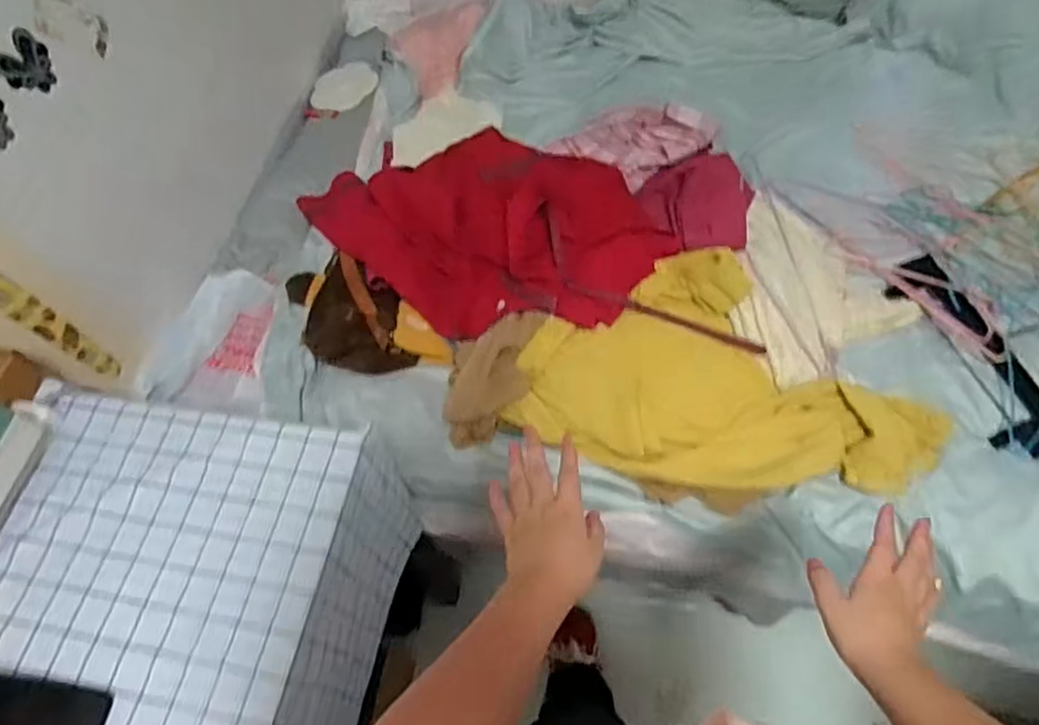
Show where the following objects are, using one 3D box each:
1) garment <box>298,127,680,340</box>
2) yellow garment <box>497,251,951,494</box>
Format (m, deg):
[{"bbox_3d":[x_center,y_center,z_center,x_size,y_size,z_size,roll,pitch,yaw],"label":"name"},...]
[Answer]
[{"bbox_3d":[-0.074,-0.230,1.062,0.633,0.148,0.334,14,65,25],"label":"garment"},{"bbox_3d":[0.280,0.014,0.909,0.553,0.124,0.284,2,64,5],"label":"yellow garment"}]

